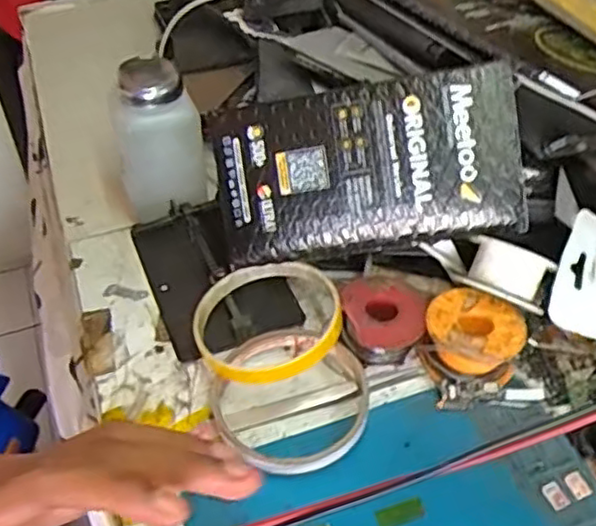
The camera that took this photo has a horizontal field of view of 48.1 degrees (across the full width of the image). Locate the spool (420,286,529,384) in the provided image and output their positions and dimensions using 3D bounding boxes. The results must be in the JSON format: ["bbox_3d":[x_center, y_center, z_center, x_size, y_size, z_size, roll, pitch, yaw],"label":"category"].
[{"bbox_3d":[0.098,0.045,0.377,0.052,0.032,0.051,1,45,-1],"label":"spool"}]

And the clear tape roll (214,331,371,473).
[{"bbox_3d":[-0.003,0.072,0.357,0.081,0.018,0.087,1,45,-1],"label":"clear tape roll"}]

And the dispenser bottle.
[{"bbox_3d":[-0.090,-0.078,0.444,0.056,0.099,0.047,-6,46,-8],"label":"dispenser bottle"}]

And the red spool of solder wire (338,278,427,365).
[{"bbox_3d":[0.048,0.036,0.388,0.047,0.026,0.042,9,46,6],"label":"red spool of solder wire"}]

